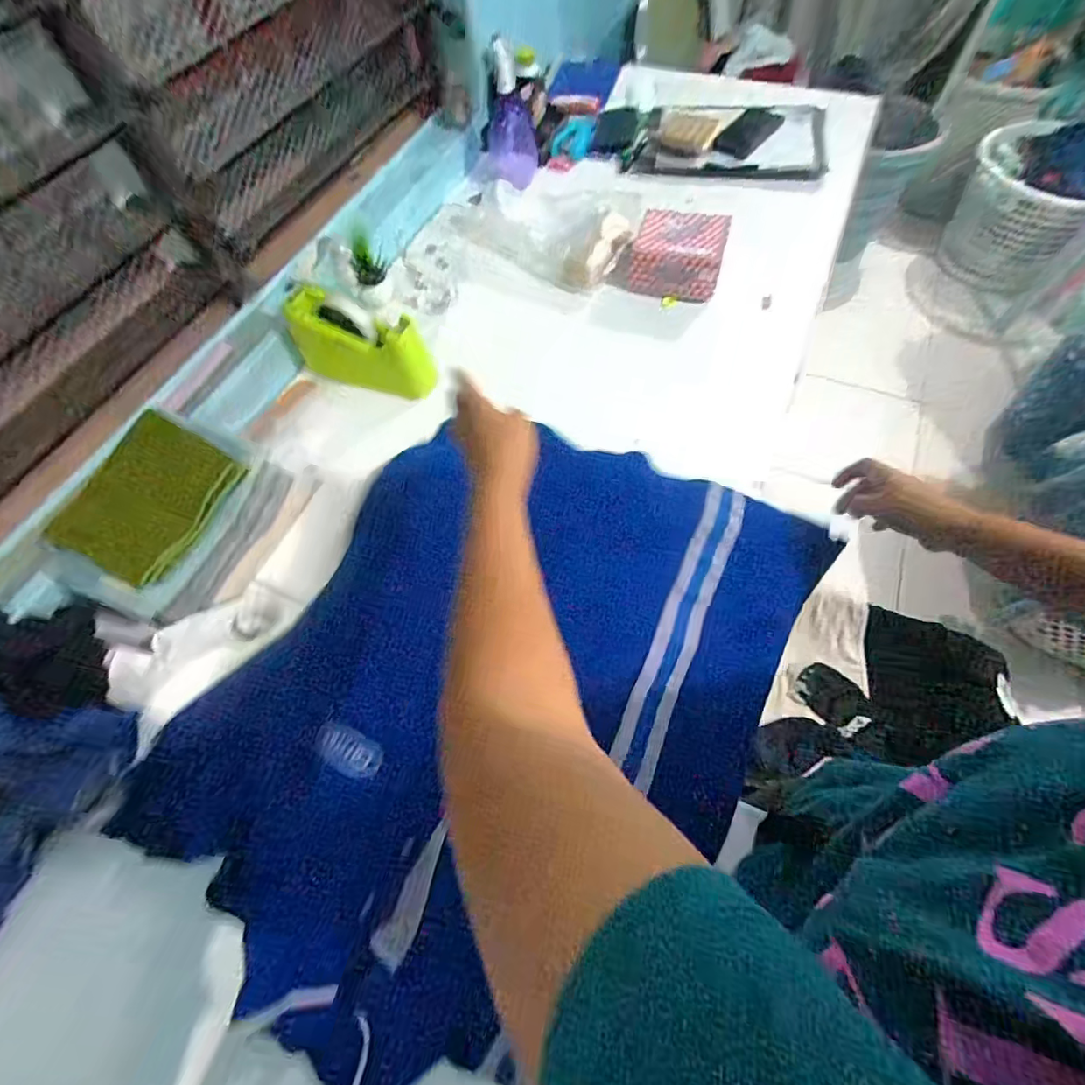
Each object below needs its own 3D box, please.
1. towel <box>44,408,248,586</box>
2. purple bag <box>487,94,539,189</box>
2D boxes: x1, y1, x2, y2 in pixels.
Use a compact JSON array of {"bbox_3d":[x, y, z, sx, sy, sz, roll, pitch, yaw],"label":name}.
[{"bbox_3d":[-0.420,-0.048,0.554,0.110,0.012,0.167,34,69,-23],"label":"towel"},{"bbox_3d":[-0.056,-0.717,0.926,0.087,0.138,0.036,-3,63,1],"label":"purple bag"}]

